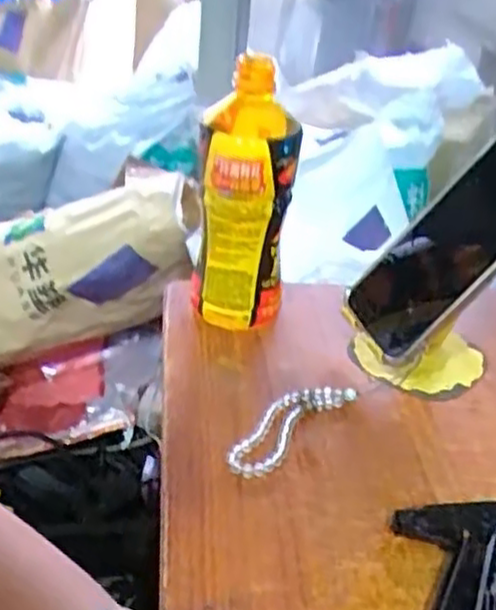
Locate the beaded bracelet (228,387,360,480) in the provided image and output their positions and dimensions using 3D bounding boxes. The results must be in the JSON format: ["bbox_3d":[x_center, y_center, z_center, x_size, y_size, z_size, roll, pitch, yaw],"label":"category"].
[{"bbox_3d":[0.025,0.076,0.465,0.033,0.007,0.106,26,38,30],"label":"beaded bracelet"}]

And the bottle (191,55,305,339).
[{"bbox_3d":[-0.002,-0.073,0.528,0.065,0.188,0.072,4,32,-1],"label":"bottle"}]

